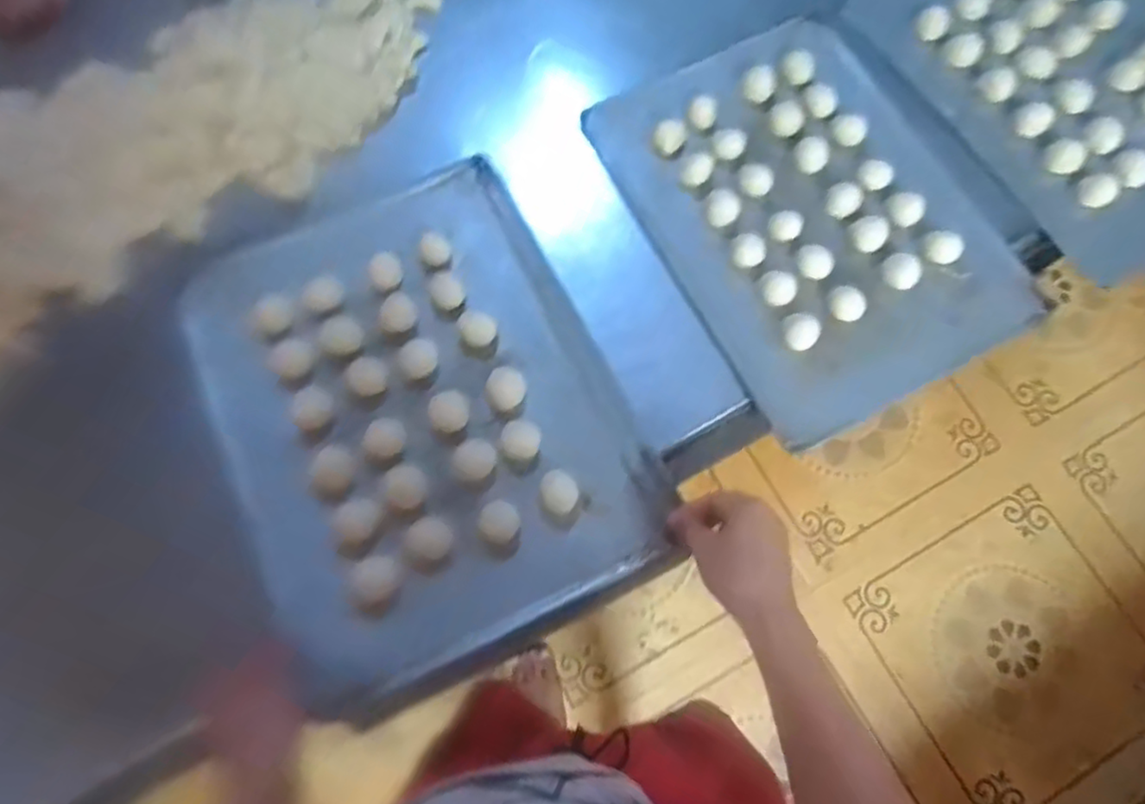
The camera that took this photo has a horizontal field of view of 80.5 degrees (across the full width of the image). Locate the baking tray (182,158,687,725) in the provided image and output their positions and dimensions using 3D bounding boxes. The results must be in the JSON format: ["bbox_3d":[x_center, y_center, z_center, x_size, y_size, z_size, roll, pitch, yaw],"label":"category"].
[{"bbox_3d":[-0.146,0.010,0.631,0.363,0.043,0.455,-25,76,-7],"label":"baking tray"}]

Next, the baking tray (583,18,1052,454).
[{"bbox_3d":[0.266,-0.212,0.735,0.341,0.037,0.436,-27,76,-8],"label":"baking tray"}]

